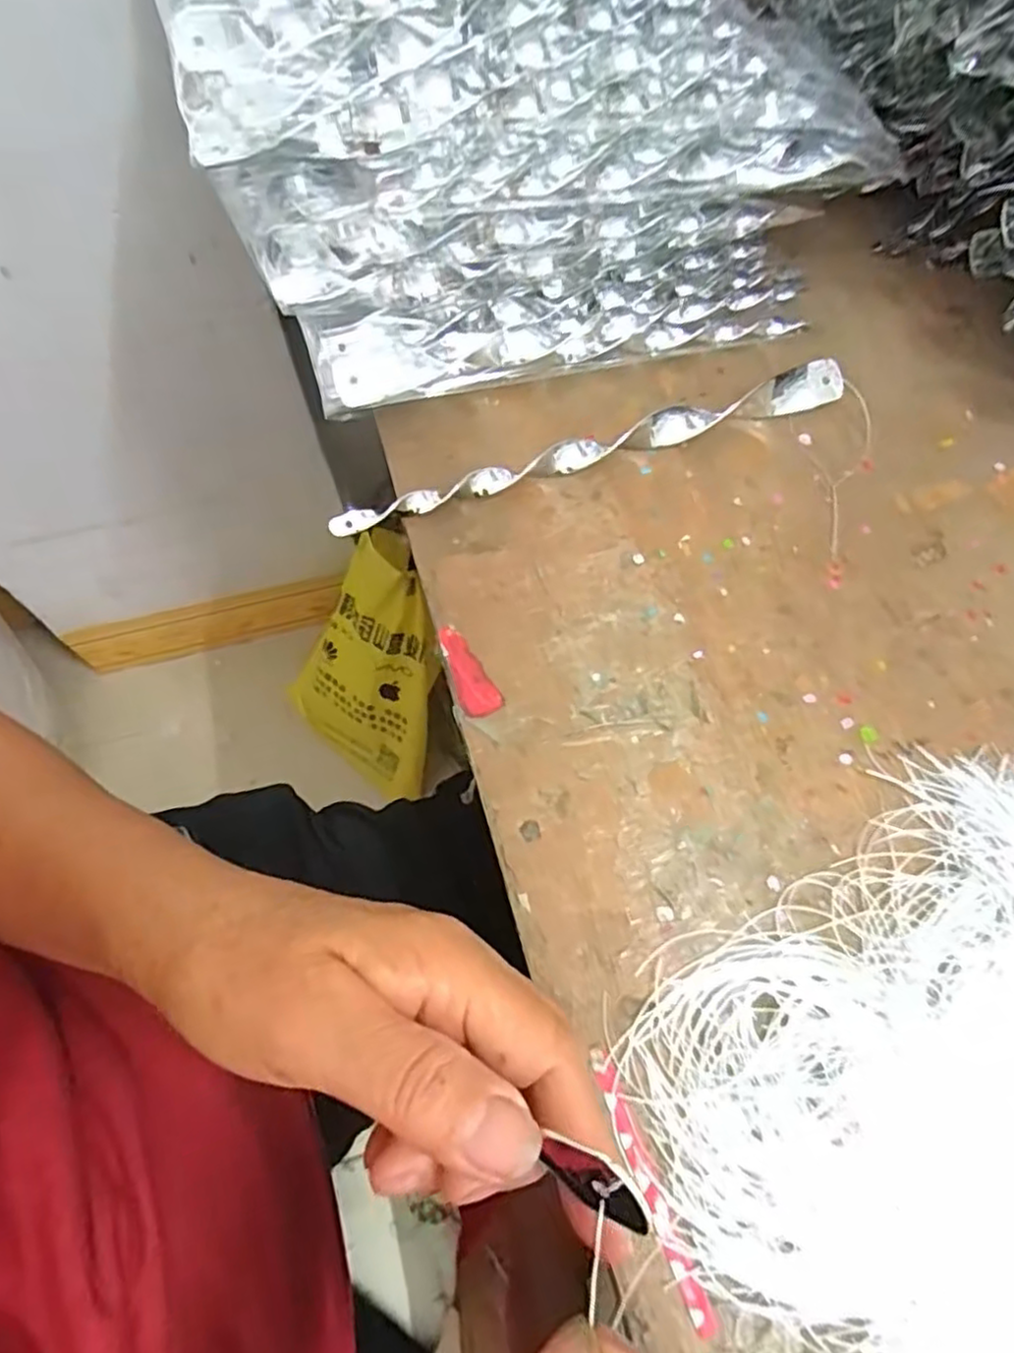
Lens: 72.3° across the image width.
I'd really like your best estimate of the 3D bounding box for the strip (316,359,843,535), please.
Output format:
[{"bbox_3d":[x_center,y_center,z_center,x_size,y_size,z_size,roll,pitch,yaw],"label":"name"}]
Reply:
[{"bbox_3d":[0.050,-0.123,0.367,0.290,0.023,0.017,-18,65,-9],"label":"strip"}]

